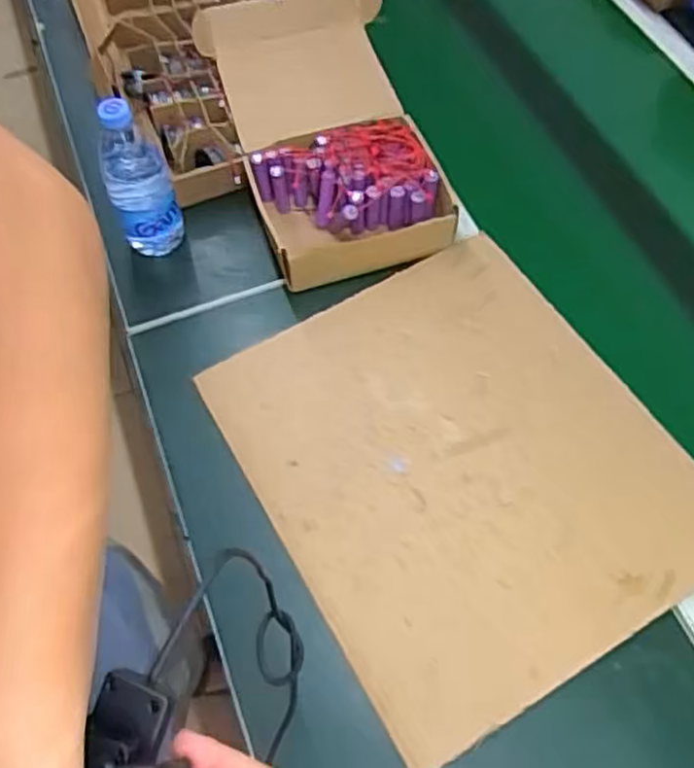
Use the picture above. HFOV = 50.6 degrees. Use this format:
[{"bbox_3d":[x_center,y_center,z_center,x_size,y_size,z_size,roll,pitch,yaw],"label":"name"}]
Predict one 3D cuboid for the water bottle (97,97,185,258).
[{"bbox_3d":[-0.238,-0.230,0.825,0.073,0.199,0.056,-23,63,-11],"label":"water bottle"}]

